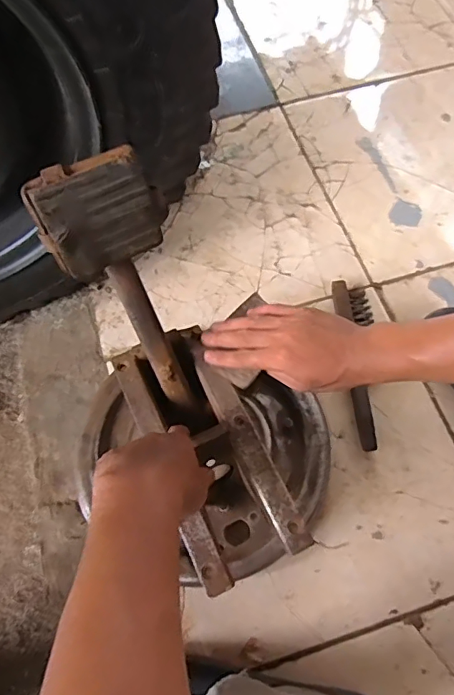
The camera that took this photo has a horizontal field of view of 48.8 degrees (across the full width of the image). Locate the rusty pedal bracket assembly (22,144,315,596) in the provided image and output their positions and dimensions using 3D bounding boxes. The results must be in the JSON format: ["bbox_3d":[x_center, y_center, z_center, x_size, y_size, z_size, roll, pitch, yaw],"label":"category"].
[{"bbox_3d":[-0.037,0.030,0.419,0.092,0.230,0.299,-27,69,-11],"label":"rusty pedal bracket assembly"}]

